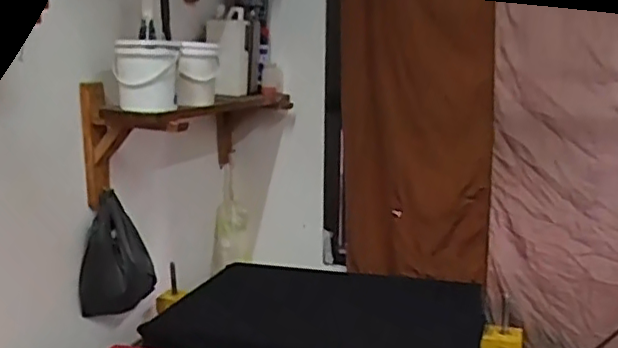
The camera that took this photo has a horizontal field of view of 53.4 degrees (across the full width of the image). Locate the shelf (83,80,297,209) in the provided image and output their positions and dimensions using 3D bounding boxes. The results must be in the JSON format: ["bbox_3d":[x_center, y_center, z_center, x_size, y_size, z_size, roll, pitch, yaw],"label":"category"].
[{"bbox_3d":[-0.251,-0.091,1.434,0.226,0.226,0.599,5,12,24],"label":"shelf"}]

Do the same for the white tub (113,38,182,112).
[{"bbox_3d":[-0.295,-0.181,1.128,0.114,0.129,0.109,-3,11,-16],"label":"white tub"}]

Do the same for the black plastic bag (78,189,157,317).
[{"bbox_3d":[-0.394,0.170,1.259,0.148,0.226,0.084,-4,12,-21],"label":"black plastic bag"}]

